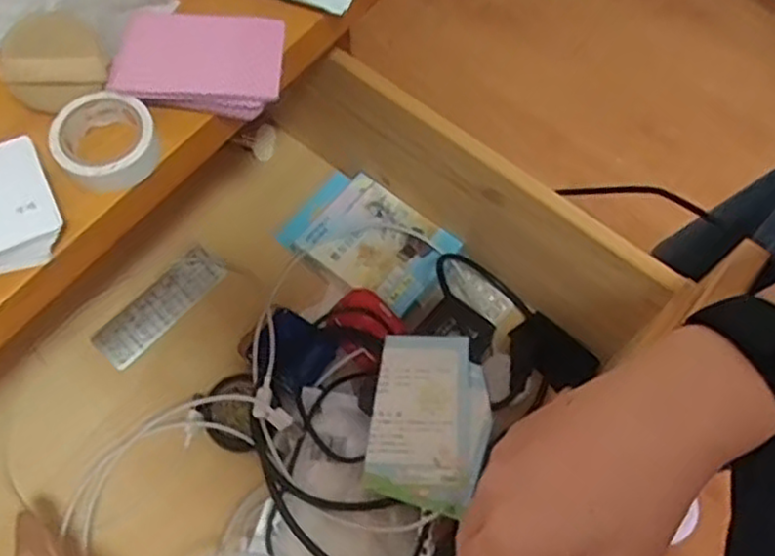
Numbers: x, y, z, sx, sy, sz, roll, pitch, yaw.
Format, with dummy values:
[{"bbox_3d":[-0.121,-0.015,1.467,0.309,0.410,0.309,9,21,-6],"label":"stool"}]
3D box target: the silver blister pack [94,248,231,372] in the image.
[{"bbox_3d":[-0.175,0.021,0.552,0.041,0.006,0.110,42,71,17],"label":"silver blister pack"}]

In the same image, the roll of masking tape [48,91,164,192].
[{"bbox_3d":[-0.148,-0.073,0.374,0.052,0.016,0.048,0,65,-1],"label":"roll of masking tape"}]

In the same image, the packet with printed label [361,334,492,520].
[{"bbox_3d":[0.028,0.093,0.465,0.074,0.005,0.108,10,83,7],"label":"packet with printed label"}]

